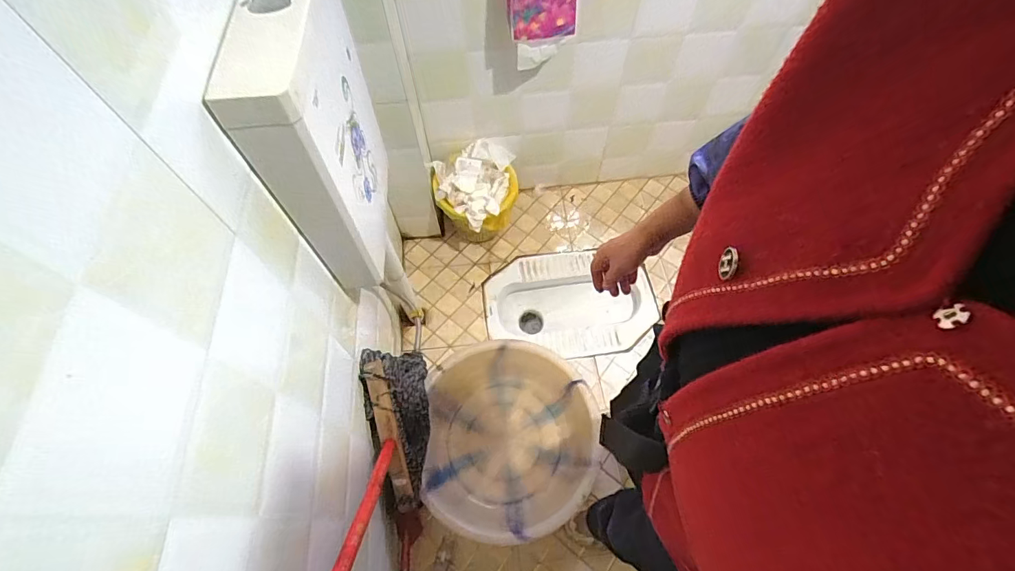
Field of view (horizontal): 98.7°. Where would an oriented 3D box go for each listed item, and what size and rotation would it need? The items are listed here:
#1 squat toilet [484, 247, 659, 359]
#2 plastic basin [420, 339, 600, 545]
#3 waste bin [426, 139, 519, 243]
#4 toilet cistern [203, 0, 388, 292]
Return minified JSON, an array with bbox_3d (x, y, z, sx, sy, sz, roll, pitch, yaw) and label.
[{"bbox_3d":[0.203,0.074,1.482,0.547,0.131,0.384,-3,61,-1],"label":"squat toilet"},{"bbox_3d":[0.015,0.397,1.157,0.436,0.143,0.478,0,61,1],"label":"plastic basin"},{"bbox_3d":[-0.092,-0.277,1.434,0.270,0.296,0.265,-12,62,-6],"label":"waste bin"},{"bbox_3d":[-0.319,-0.287,0.802,0.118,0.488,0.459,-11,62,-5],"label":"toilet cistern"}]

